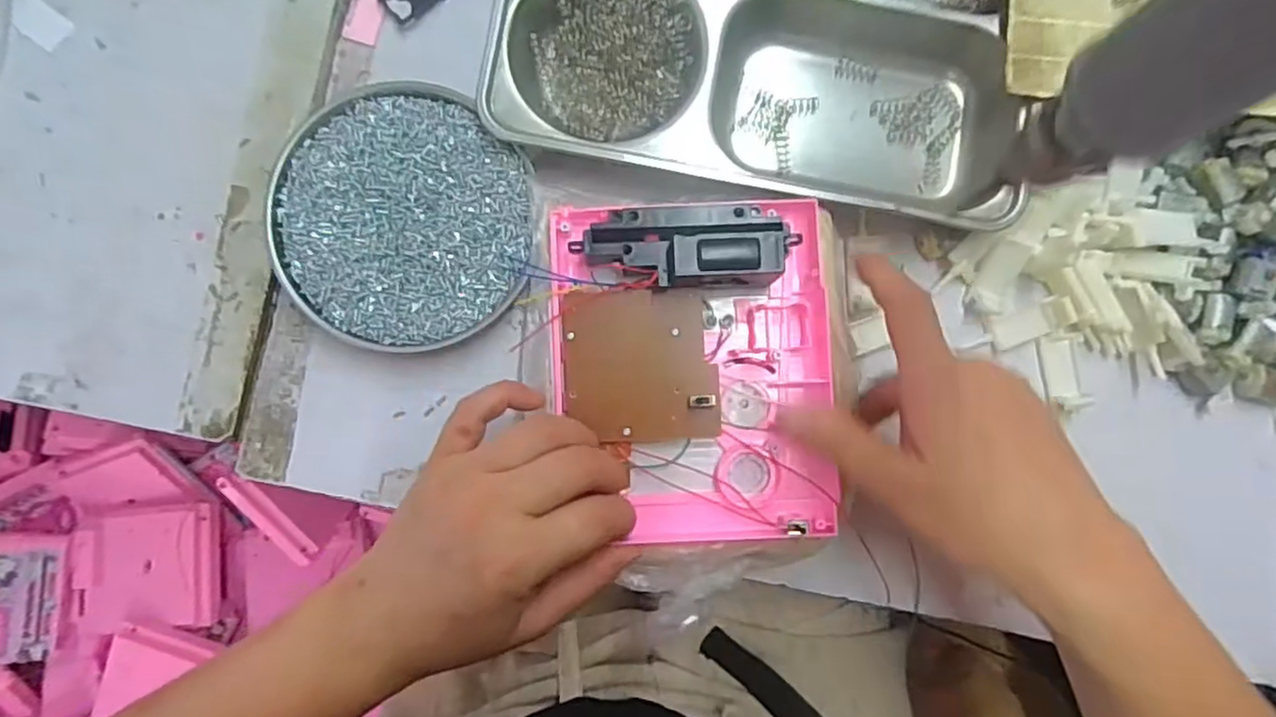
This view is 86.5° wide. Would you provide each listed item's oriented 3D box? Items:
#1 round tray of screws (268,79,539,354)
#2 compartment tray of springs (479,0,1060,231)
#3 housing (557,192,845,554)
[{"bbox_3d":[-0.118,-0.073,0.350,0.129,0.019,0.133,0,89,-2],"label":"round tray of screws"},{"bbox_3d":[0.080,-0.194,0.358,0.287,0.034,0.209,10,88,-2],"label":"compartment tray of springs"},{"bbox_3d":[0.027,0.007,0.318,0.130,0.037,0.158,-2,89,-2],"label":"housing"}]

